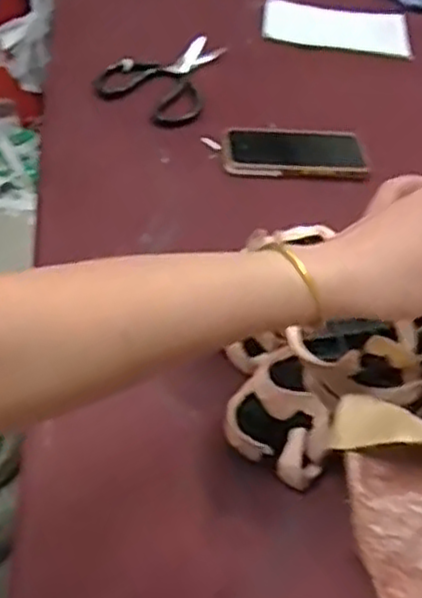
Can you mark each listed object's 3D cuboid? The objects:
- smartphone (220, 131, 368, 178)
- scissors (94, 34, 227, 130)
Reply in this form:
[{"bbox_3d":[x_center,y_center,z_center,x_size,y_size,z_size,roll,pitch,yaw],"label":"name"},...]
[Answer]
[{"bbox_3d":[0.096,-0.171,0.867,0.162,0.008,0.075,-1,44,-9],"label":"smartphone"},{"bbox_3d":[-0.050,-0.292,0.967,0.138,0.018,0.188,27,46,19],"label":"scissors"}]

